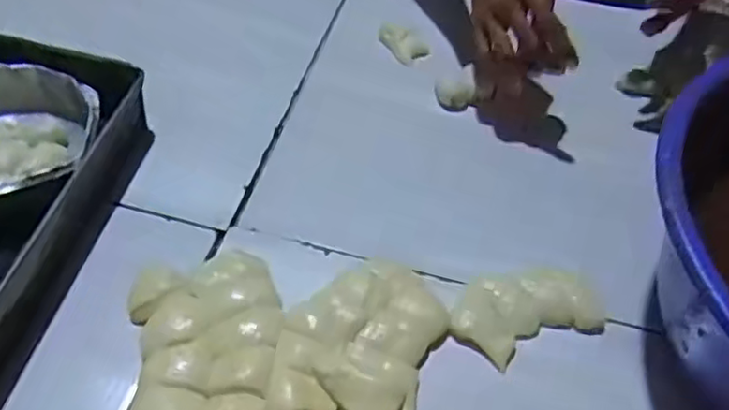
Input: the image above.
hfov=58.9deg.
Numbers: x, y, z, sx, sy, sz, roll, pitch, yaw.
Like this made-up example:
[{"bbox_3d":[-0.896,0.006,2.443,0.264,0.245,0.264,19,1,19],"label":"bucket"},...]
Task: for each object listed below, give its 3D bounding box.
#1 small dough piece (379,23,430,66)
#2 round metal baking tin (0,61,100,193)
[{"bbox_3d":[0.042,-0.184,0.722,0.032,0.018,0.060,-27,59,-25],"label":"small dough piece"},{"bbox_3d":[-0.300,-0.053,0.543,0.153,0.051,0.154,3,51,-4],"label":"round metal baking tin"}]

